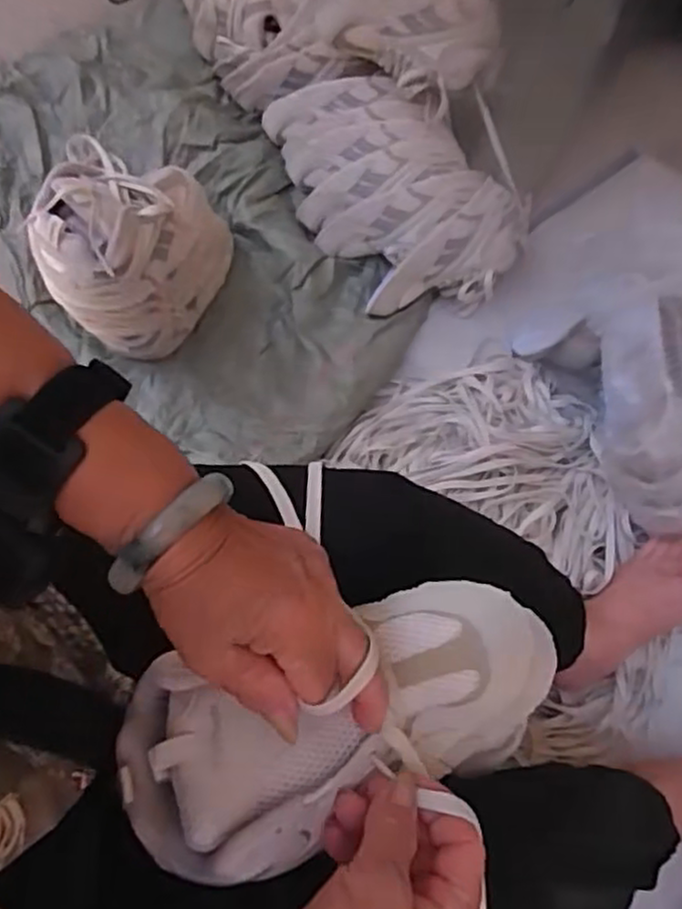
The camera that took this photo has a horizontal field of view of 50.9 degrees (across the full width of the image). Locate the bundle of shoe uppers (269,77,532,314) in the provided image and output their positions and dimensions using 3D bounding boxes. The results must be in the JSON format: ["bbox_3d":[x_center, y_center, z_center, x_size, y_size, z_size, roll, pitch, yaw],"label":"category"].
[{"bbox_3d":[0.045,-0.326,0.860,0.190,0.118,0.356,-39,72,-15],"label":"bundle of shoe uppers"}]

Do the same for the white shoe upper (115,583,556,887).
[{"bbox_3d":[0.003,0.130,0.363,0.222,0.057,0.102,-18,68,-11],"label":"white shoe upper"}]

